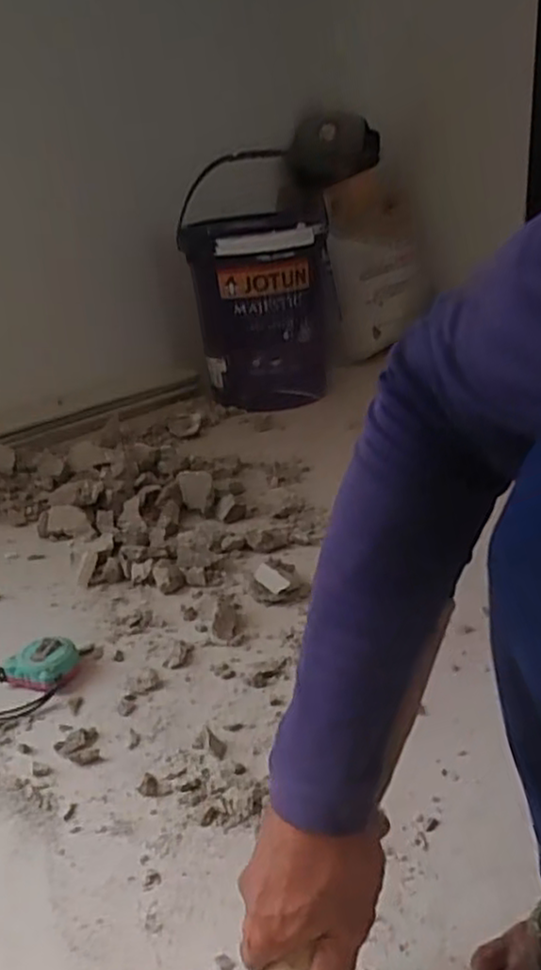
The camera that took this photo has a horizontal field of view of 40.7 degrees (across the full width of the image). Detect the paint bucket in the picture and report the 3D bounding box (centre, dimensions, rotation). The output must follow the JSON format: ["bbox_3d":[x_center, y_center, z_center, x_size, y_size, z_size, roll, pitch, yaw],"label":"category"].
[{"bbox_3d":[-0.013,-0.449,1.605,0.307,0.497,0.358,-3,24,4],"label":"paint bucket"}]

